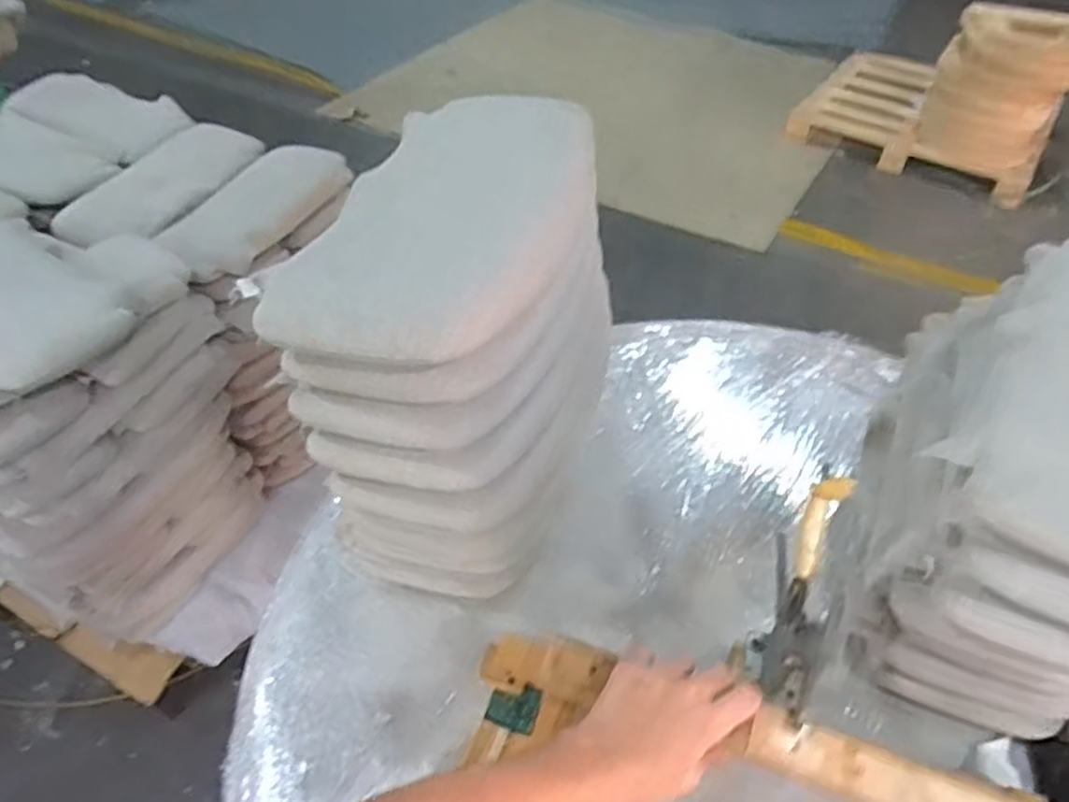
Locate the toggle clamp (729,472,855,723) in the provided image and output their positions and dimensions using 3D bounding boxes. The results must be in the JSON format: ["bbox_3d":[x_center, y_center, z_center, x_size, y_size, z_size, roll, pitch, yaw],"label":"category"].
[{"bbox_3d":[0.215,0.185,0.622,0.047,0.204,0.162,18,48,14],"label":"toggle clamp"}]

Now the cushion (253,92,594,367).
[{"bbox_3d":[-0.077,-0.175,0.676,0.219,0.064,0.389,13,47,10],"label":"cushion"}]

